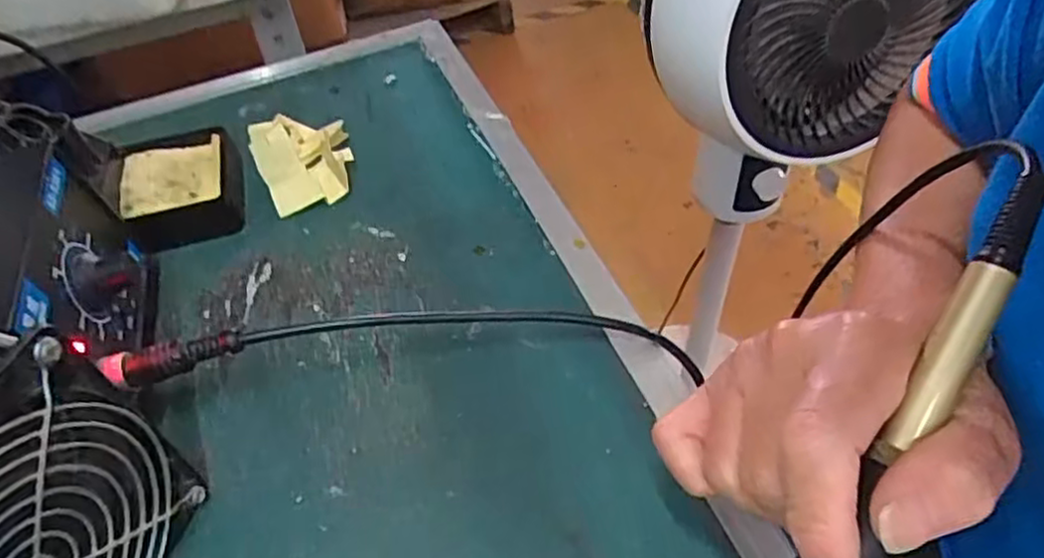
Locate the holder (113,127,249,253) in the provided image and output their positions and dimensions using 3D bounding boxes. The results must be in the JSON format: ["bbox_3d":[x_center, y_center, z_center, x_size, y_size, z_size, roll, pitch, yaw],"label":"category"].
[{"bbox_3d":[-0.195,-0.053,0.406,0.064,0.023,0.082,-22,51,-13],"label":"holder"}]

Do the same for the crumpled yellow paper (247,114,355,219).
[{"bbox_3d":[-0.130,-0.072,0.421,0.055,0.019,0.069,-19,51,-11],"label":"crumpled yellow paper"}]

